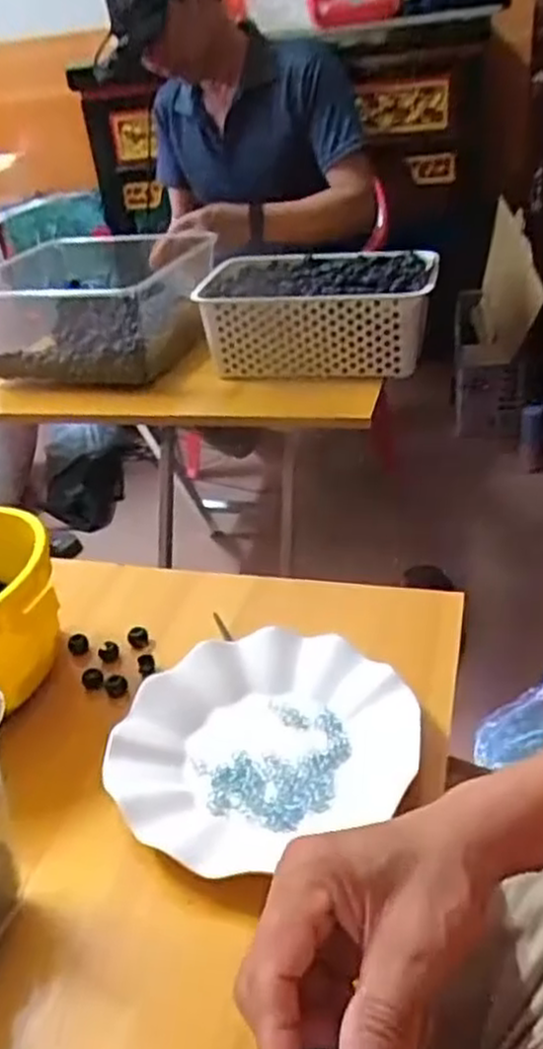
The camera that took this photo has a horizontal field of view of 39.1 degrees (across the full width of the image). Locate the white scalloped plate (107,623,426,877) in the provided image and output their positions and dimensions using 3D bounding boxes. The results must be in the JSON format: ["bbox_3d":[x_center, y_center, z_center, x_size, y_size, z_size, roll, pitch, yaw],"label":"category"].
[{"bbox_3d":[-0.008,0.134,0.481,0.180,0.026,0.165,-6,32,4],"label":"white scalloped plate"}]

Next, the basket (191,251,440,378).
[{"bbox_3d":[0.065,-0.284,1.037,0.303,0.113,0.191,-1,33,10],"label":"basket"}]

